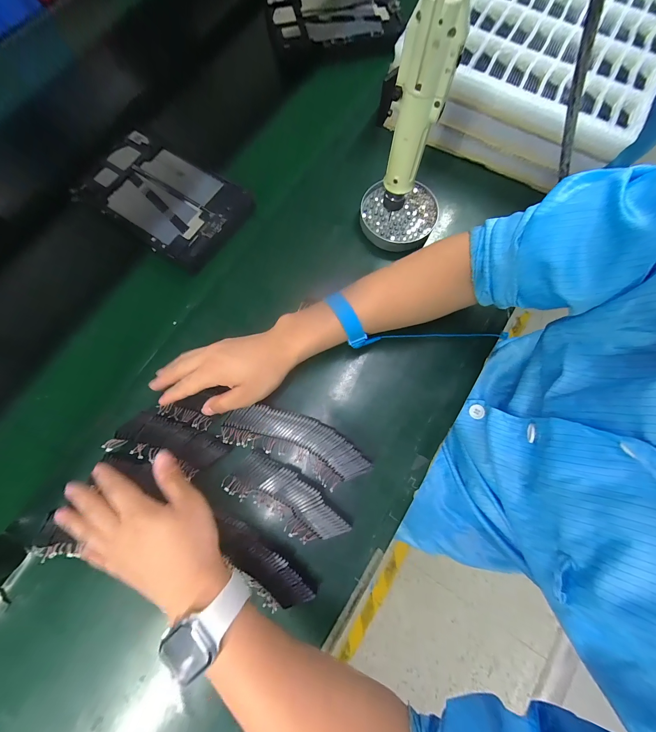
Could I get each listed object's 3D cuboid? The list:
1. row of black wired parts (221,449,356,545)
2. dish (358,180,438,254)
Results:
[{"bbox_3d":[-0.050,0.160,0.330,0.148,0.016,0.059,30,78,6],"label":"row of black wired parts"},{"bbox_3d":[0.107,-0.229,0.423,0.113,0.031,0.102,13,77,2],"label":"dish"}]

